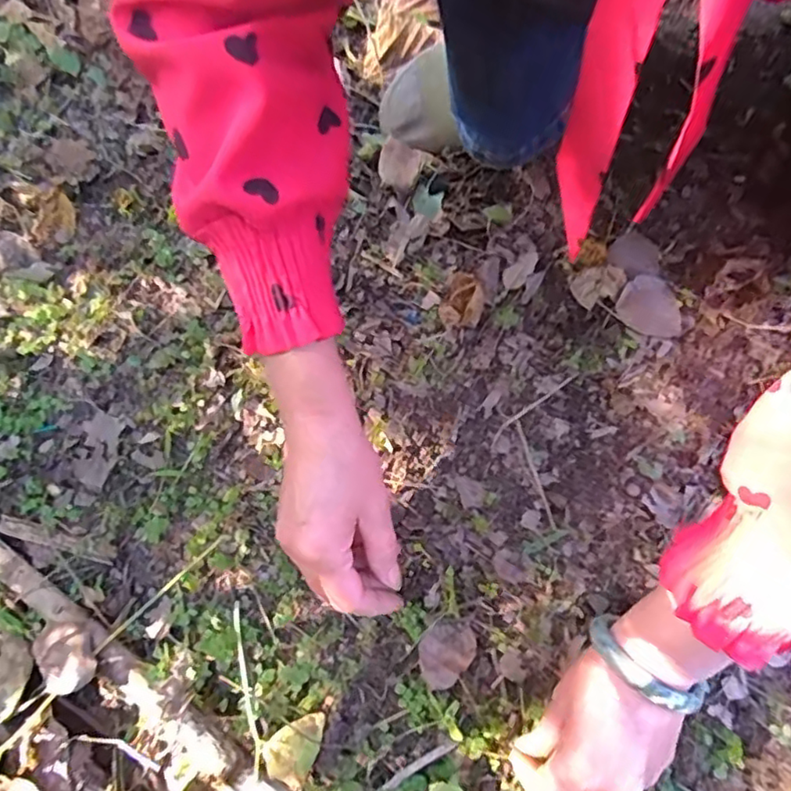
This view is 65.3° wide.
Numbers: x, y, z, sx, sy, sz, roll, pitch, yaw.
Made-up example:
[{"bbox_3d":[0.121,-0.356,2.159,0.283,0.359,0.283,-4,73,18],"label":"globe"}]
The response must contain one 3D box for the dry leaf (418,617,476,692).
[{"bbox_3d":[0.034,0.179,0.431,0.035,0.007,0.046,37,77,10],"label":"dry leaf"}]

